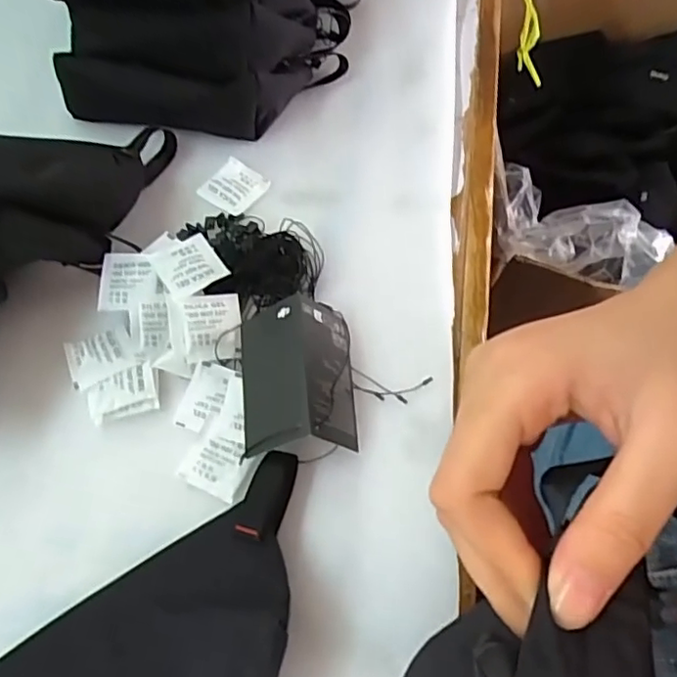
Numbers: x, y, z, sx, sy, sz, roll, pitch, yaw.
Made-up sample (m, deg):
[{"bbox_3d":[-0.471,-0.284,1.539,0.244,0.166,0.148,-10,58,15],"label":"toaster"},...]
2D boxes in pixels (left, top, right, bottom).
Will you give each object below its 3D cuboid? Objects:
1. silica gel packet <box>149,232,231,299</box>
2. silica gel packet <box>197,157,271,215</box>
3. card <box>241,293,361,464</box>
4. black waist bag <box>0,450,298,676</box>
[{"bbox_3d":[-0.098,-0.049,0.393,0.039,0.005,0.040,-34,68,-12],"label":"silica gel packet"},{"bbox_3d":[-0.076,-0.111,0.442,0.039,0.005,0.040,34,71,17],"label":"silica gel packet"},{"bbox_3d":[-0.026,0.020,0.358,0.068,0.044,0.092,-6,65,0],"label":"card"},{"bbox_3d":[-0.097,0.157,0.297,0.215,0.049,0.102,-33,68,-12],"label":"black waist bag"}]

